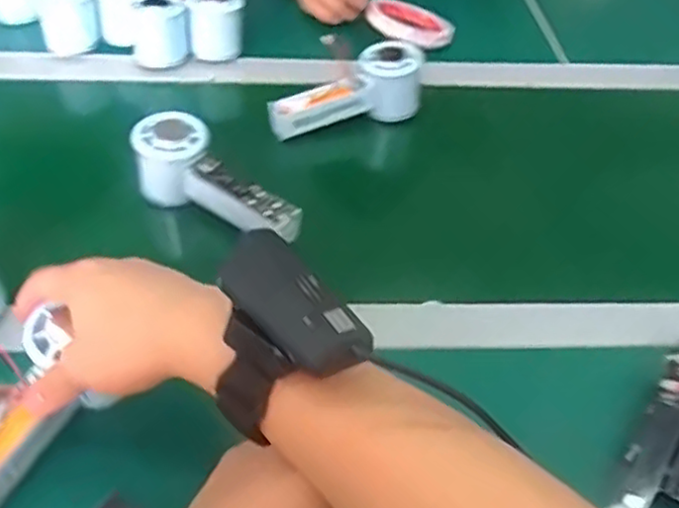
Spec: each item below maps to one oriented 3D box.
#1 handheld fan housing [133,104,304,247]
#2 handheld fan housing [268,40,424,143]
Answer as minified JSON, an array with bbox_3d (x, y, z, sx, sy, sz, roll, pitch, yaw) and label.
[{"bbox_3d":[-0.103,-0.052,0.557,0.144,0.065,0.055,35,53,25],"label":"handheld fan housing"},{"bbox_3d":[0.005,-0.159,0.664,0.154,0.062,0.049,-12,49,-16],"label":"handheld fan housing"}]

